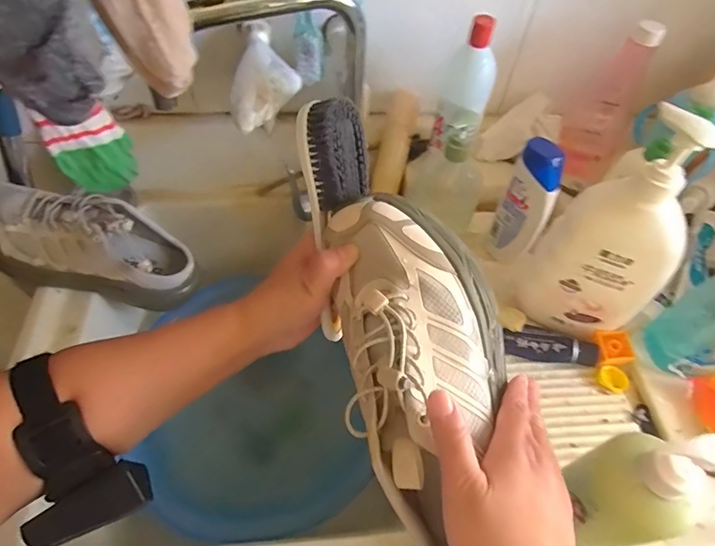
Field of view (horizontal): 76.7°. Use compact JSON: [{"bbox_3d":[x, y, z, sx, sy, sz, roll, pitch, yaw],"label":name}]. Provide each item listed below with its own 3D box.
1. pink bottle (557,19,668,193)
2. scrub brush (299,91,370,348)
[{"bbox_3d":[0.329,-0.218,0.600,0.080,0.210,0.067,30,59,16],"label":"pink bottle"},{"bbox_3d":[-0.017,-0.040,0.338,0.052,0.034,0.173,1,92,-3],"label":"scrub brush"}]

